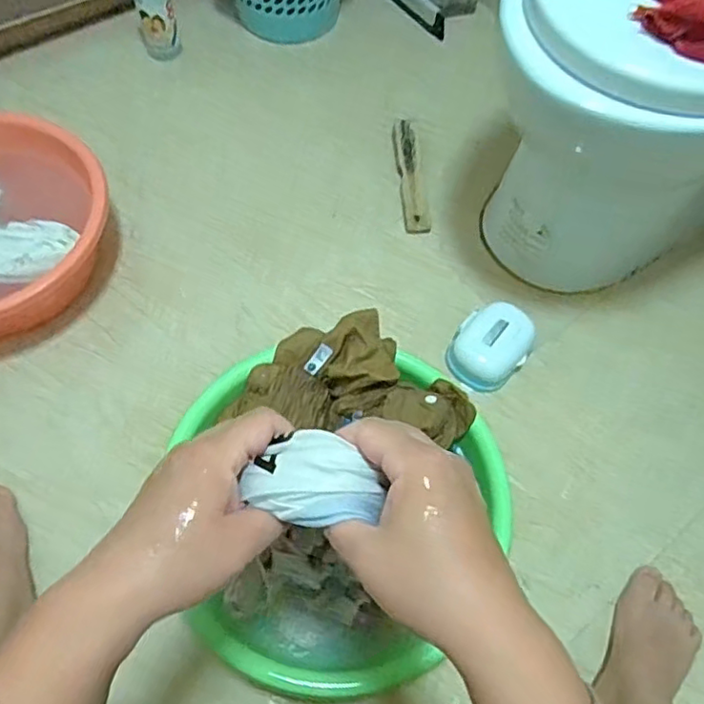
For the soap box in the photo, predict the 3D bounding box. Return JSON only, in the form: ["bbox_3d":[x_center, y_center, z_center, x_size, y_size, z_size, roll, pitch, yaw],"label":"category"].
[{"bbox_3d":[0.192,-0.012,0.839,0.100,0.046,0.120,41,68,15],"label":"soap box"}]

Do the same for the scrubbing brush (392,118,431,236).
[{"bbox_3d":[0.093,-0.283,0.975,0.039,0.030,0.200,-6,76,-6],"label":"scrubbing brush"}]

